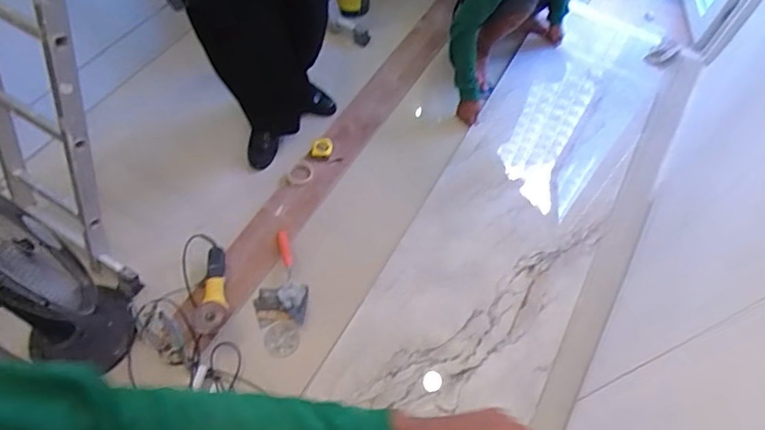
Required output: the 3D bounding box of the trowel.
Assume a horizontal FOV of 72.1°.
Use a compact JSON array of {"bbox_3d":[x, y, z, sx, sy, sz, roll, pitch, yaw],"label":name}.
[{"bbox_3d":[-0.316,0.198,1.630,0.158,0.061,0.272,-2,60,-4],"label":"trowel"}]

